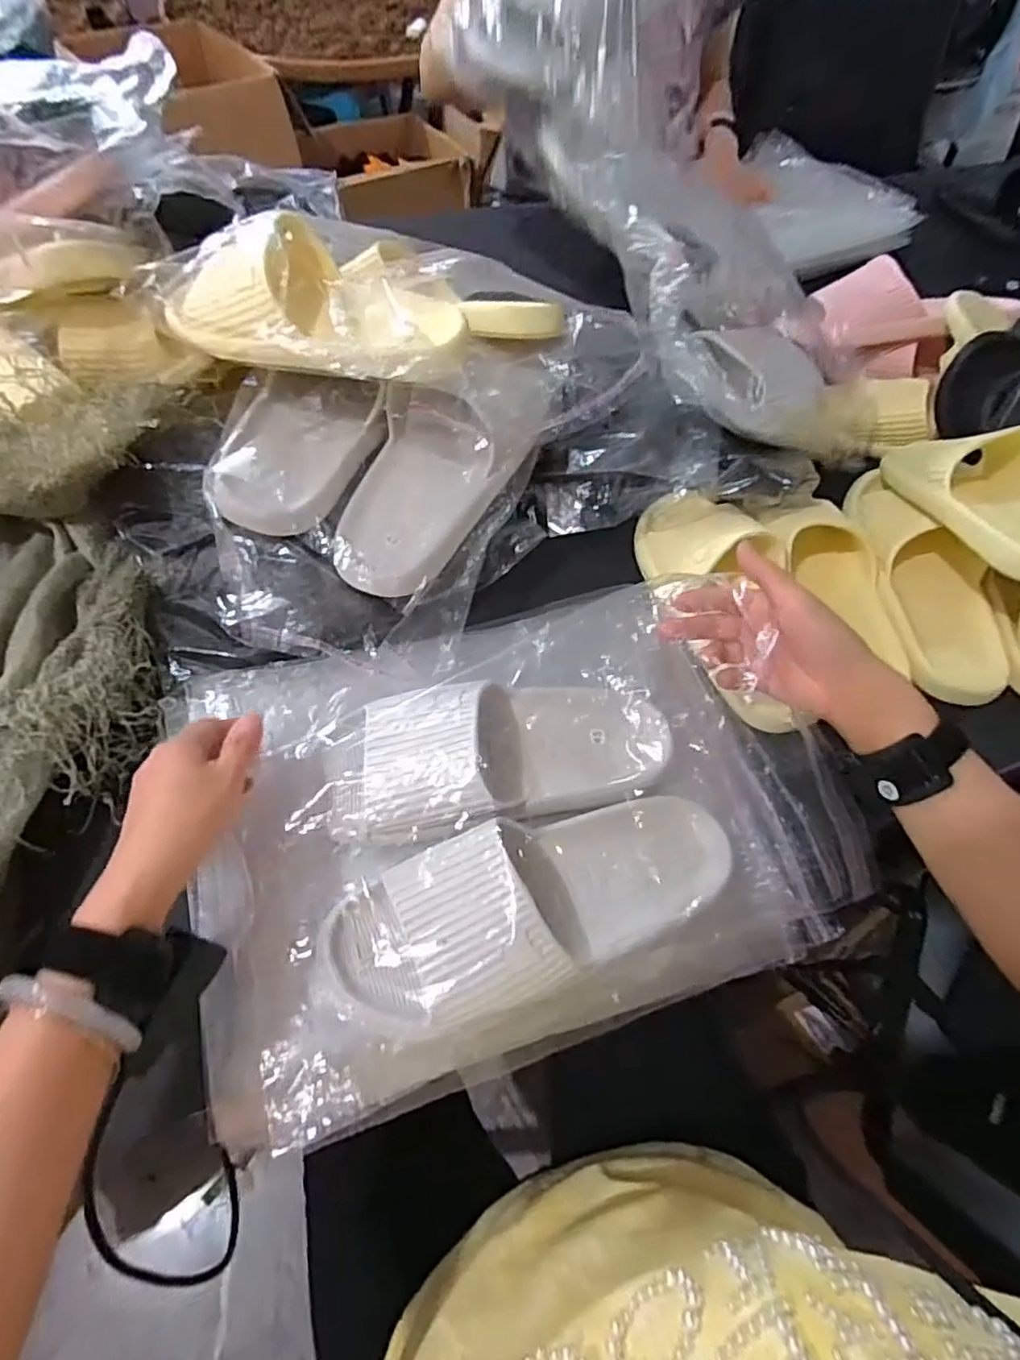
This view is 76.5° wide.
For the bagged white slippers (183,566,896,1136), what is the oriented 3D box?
[{"bbox_3d":[0.005,0.085,0.441,0.418,0.095,0.293,-11,60,-11],"label":"bagged white slippers"}]

